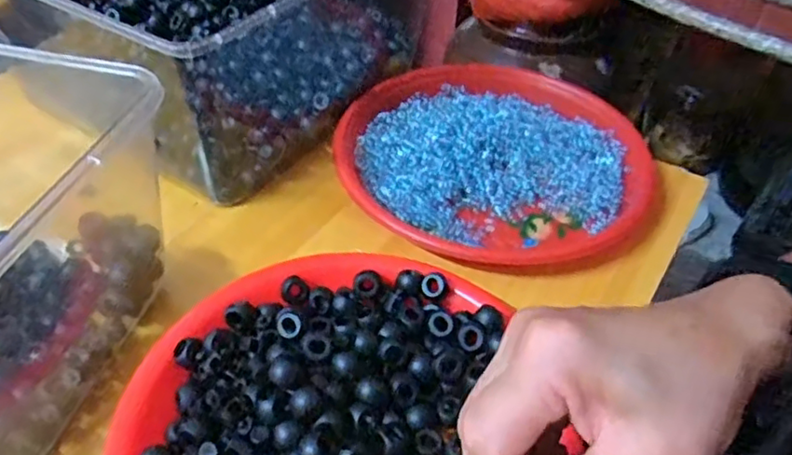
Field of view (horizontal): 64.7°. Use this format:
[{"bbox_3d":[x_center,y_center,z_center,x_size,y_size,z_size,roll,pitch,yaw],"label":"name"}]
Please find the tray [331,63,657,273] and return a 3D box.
[{"bbox_3d":[0.075,-0.056,0.494,0.228,0.027,0.235,32,52,27],"label":"tray"}]

